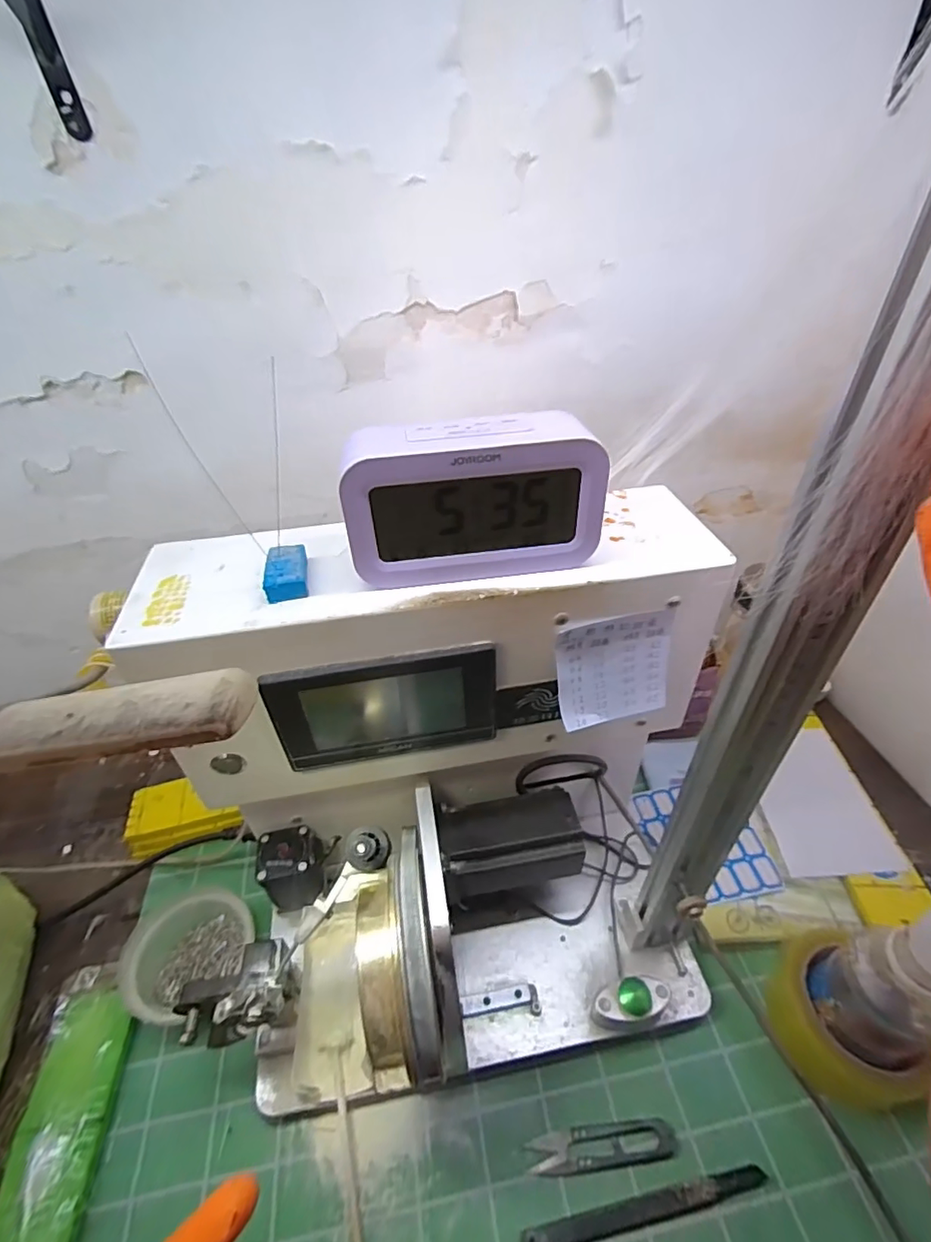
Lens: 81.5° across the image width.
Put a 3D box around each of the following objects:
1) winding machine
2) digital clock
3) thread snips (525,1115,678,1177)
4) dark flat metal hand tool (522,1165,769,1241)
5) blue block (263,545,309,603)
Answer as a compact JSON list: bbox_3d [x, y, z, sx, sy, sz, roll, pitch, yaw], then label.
[{"bbox_3d":[0.000,0.137,0.375,0.348,0.325,0.241,-10,41,-9],"label":"winding machine"},{"bbox_3d":[0.004,-0.066,0.299,0.134,0.076,0.040,-7,41,-5],"label":"digital clock"},{"bbox_3d":[0.095,0.365,0.376,0.101,0.011,0.023,-6,41,-4],"label":"thread snips"},{"bbox_3d":[0.118,0.382,0.351,0.162,0.010,0.014,-9,41,-8],"label":"dark flat metal hand tool"},{"bbox_3d":[-0.103,-0.027,0.310,0.023,0.014,0.039,-11,41,-9],"label":"blue block"}]

